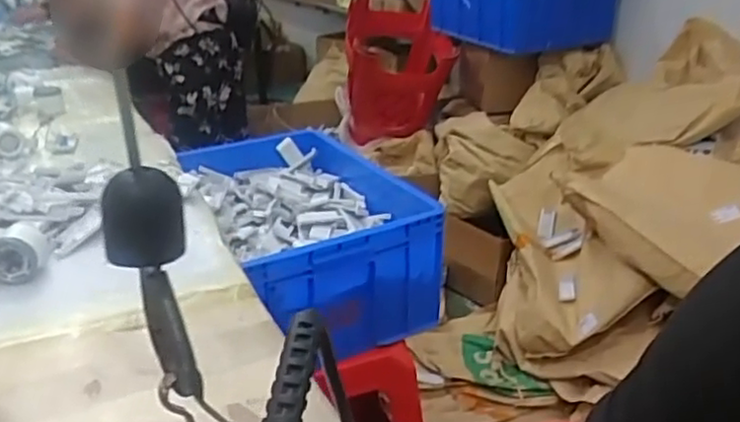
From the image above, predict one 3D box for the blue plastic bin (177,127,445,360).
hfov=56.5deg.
[{"bbox_3d":[-0.125,0.037,1.293,0.355,0.198,0.501,-13,26,-25],"label":"blue plastic bin"}]

